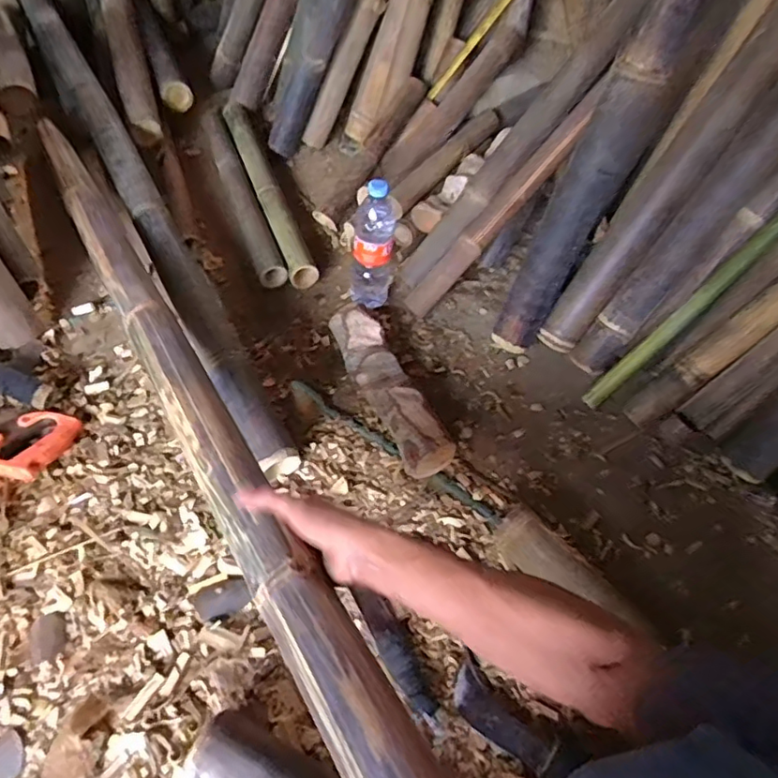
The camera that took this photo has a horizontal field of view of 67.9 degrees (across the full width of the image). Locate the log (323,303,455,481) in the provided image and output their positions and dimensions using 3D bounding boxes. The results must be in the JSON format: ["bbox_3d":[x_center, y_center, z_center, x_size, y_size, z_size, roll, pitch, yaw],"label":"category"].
[{"bbox_3d":[-0.006,-0.002,0.916,0.085,0.070,0.326,-19,55,-16],"label":"log"}]

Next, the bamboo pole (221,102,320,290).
[{"bbox_3d":[-0.267,-0.441,1.251,0.061,0.070,0.618,-16,54,-14],"label":"bamboo pole"}]

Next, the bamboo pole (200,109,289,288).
[{"bbox_3d":[-0.328,-0.425,1.249,0.062,0.052,0.606,-17,54,-14],"label":"bamboo pole"}]

